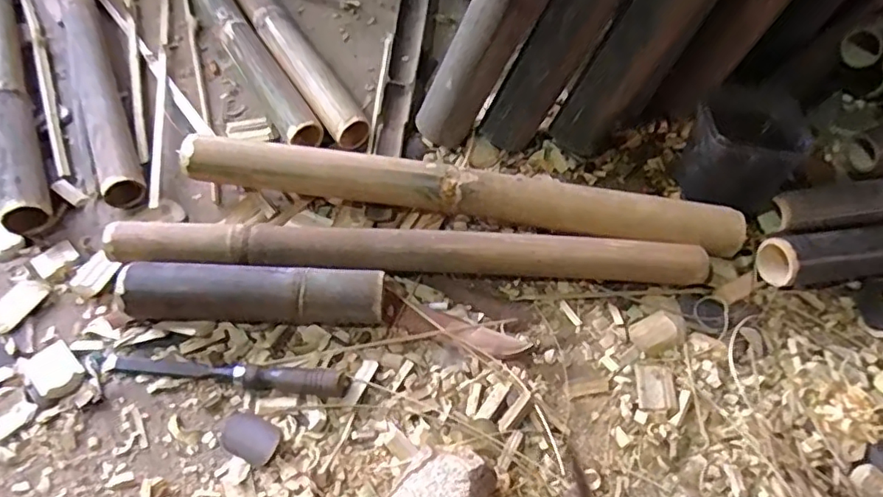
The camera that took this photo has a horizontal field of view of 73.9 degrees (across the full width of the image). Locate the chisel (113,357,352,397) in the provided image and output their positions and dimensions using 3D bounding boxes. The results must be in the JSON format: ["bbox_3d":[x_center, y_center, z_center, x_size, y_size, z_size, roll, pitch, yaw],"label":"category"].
[{"bbox_3d":[-0.214,0.127,0.591,0.237,0.022,0.024,4,57,0],"label":"chisel"}]

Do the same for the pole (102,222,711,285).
[{"bbox_3d":[-0.033,0.010,0.661,0.658,0.058,0.055,1,57,-2],"label":"pole"}]

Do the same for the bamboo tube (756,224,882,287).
[{"bbox_3d":[0.500,0.010,0.685,0.264,0.060,0.064,-6,57,-7],"label":"bamboo tube"}]

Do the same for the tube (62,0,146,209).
[{"bbox_3d":[-0.513,-0.296,0.844,0.058,0.044,0.621,-21,60,-16],"label":"tube"}]

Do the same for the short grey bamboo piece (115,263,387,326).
[{"bbox_3d":[-0.195,0.052,0.621,0.263,0.062,0.057,3,57,-1],"label":"short grey bamboo piece"}]

